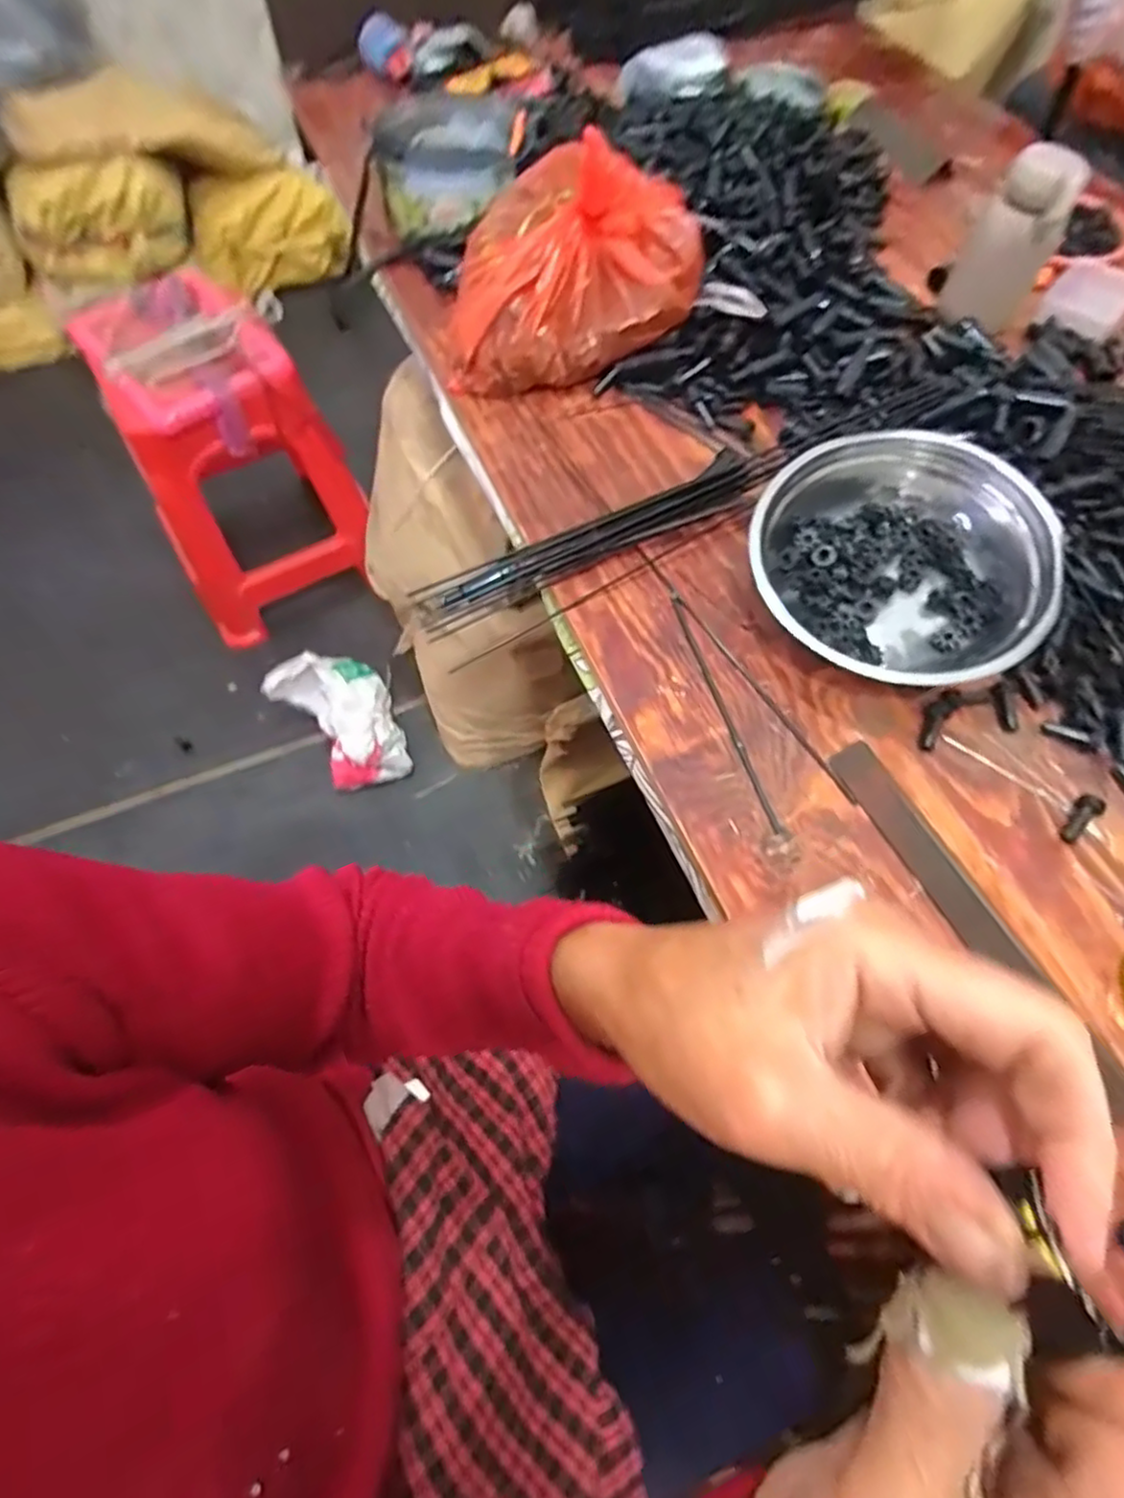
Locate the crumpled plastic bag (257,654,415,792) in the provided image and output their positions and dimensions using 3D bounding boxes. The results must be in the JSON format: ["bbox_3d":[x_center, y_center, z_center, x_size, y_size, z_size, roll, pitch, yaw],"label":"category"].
[{"bbox_3d":[-0.417,-0.051,1.280,0.198,0.114,0.246,-22,66,-10],"label":"crumpled plastic bag"}]

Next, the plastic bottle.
[{"bbox_3d":[0.447,-0.505,0.682,0.079,0.139,0.055,33,68,15],"label":"plastic bottle"}]

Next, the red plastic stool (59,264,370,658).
[{"bbox_3d":[-0.638,-0.551,1.321,0.353,0.485,0.415,-29,68,-13],"label":"red plastic stool"}]

